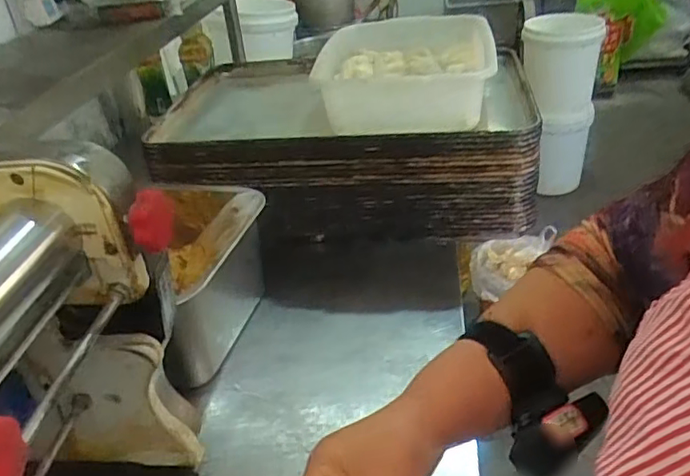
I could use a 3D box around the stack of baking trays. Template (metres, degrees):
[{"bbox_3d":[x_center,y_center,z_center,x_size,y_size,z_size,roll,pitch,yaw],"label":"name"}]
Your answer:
[{"bbox_3d":[0.001,-0.179,1.033,0.562,0.176,0.410,-3,32,6],"label":"stack of baking trays"}]

